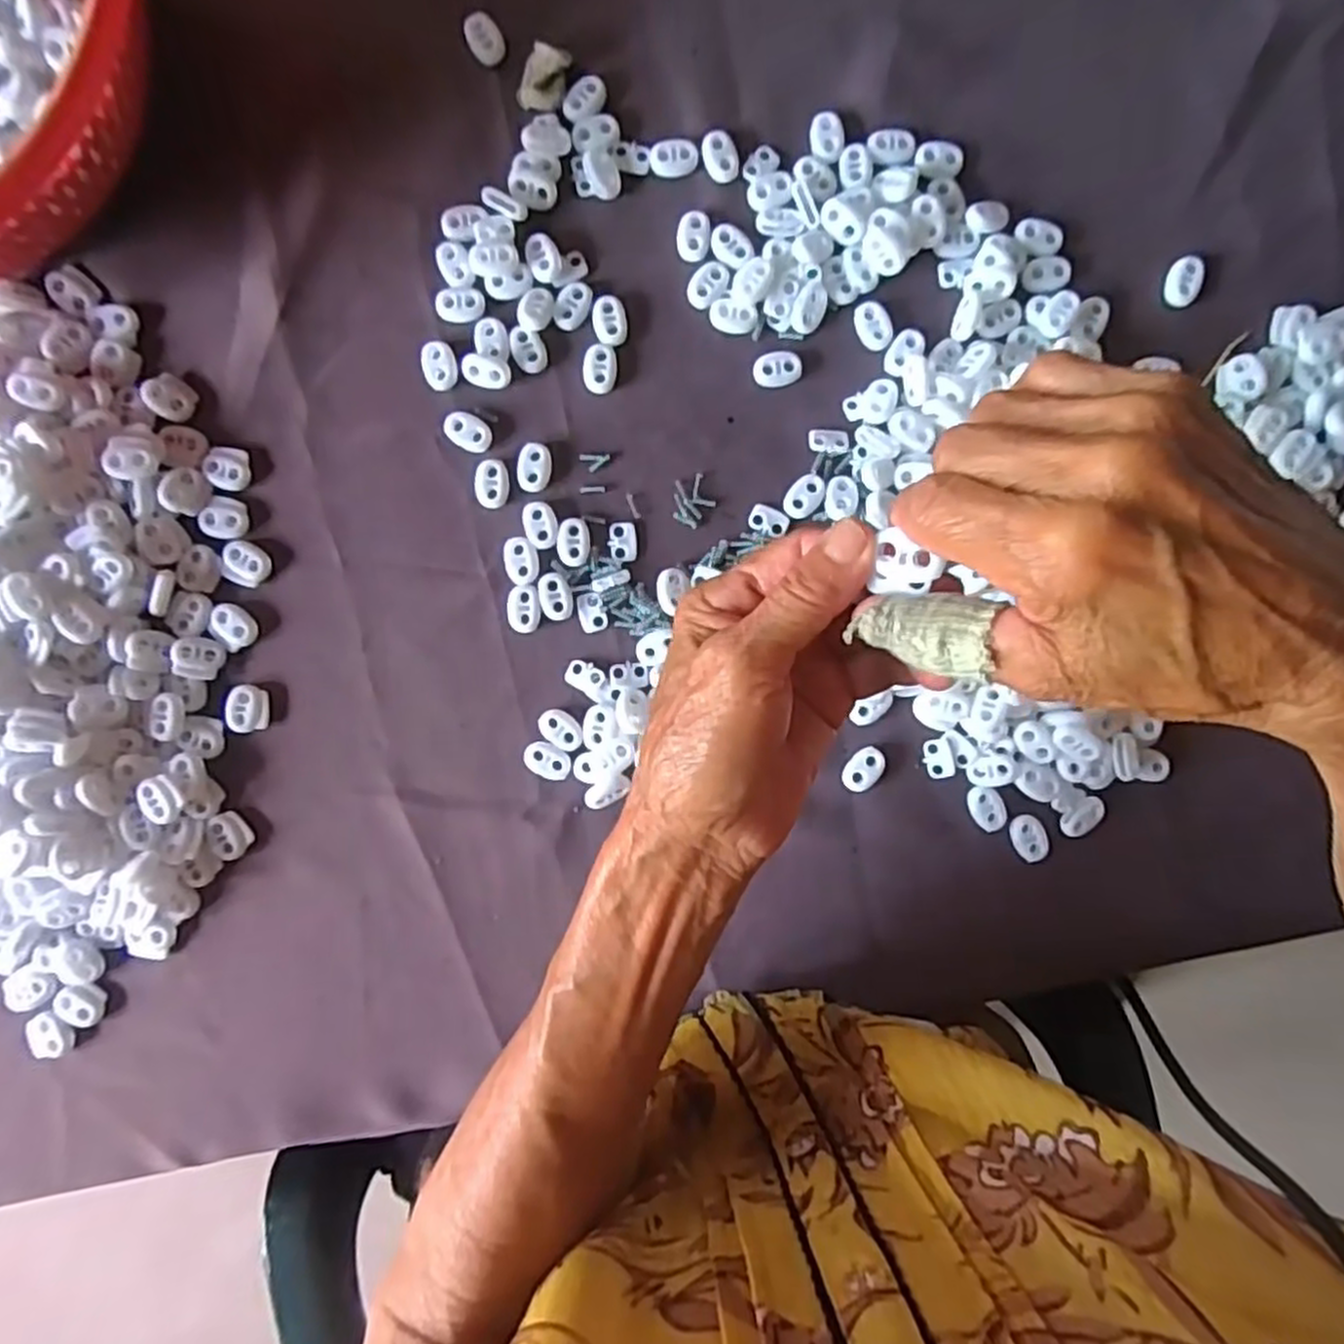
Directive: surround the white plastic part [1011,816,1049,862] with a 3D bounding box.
[{"bbox_3d":[0.173,0.081,0.376,0.016,0.004,0.023,-10,91,-1],"label":"white plastic part"}]

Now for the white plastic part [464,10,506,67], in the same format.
[{"bbox_3d":[-0.088,-0.298,0.366,0.015,0.004,0.024,-28,91,-1],"label":"white plastic part"}]

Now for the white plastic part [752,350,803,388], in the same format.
[{"bbox_3d":[0.050,-0.143,0.368,0.023,0.004,0.016,-7,91,-1],"label":"white plastic part"}]

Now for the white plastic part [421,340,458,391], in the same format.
[{"bbox_3d":[-0.110,-0.145,0.367,0.016,0.004,0.022,-7,91,-1],"label":"white plastic part"}]

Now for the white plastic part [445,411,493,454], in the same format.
[{"bbox_3d":[-0.096,-0.113,0.366,0.022,0.004,0.016,32,90,-2],"label":"white plastic part"}]

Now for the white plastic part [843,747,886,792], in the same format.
[{"bbox_3d":[0.092,0.046,0.374,0.014,0.005,0.024,36,90,-2],"label":"white plastic part"}]

